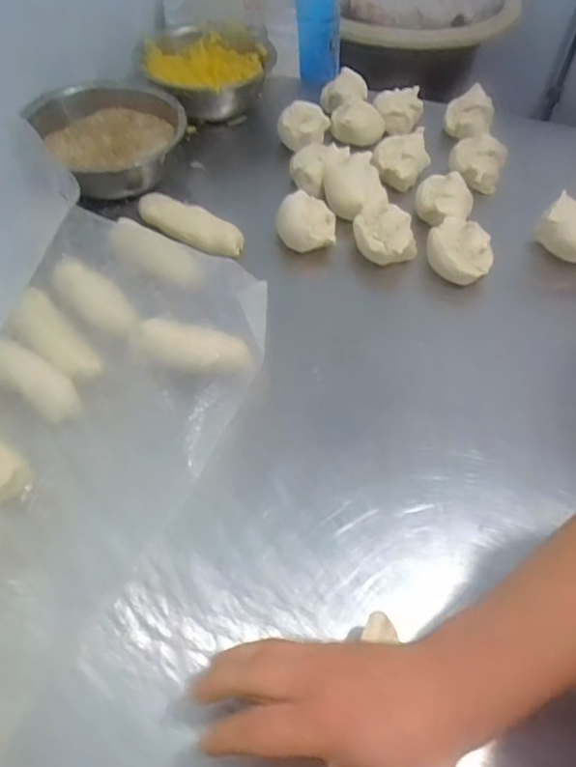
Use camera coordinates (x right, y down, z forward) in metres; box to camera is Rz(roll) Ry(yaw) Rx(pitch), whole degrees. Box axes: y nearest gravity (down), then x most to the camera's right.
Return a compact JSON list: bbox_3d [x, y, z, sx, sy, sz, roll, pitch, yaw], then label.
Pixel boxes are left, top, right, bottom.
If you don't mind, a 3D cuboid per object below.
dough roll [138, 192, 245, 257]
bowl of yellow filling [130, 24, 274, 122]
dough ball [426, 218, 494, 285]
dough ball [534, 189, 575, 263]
[{"bbox_3d":[-0.118,-0.188,0.671,0.142,0.027,0.044,30,58,18],"label":"dough roll"},{"bbox_3d":[-0.112,-0.461,0.848,0.201,0.063,0.171,-12,56,-11],"label":"bowl of yellow filling"},{"bbox_3d":[0.195,-0.151,0.650,0.075,0.051,0.057,16,55,9],"label":"dough ball"},{"bbox_3d":[0.328,-0.176,0.671,0.084,0.050,0.048,31,59,18],"label":"dough ball"}]

